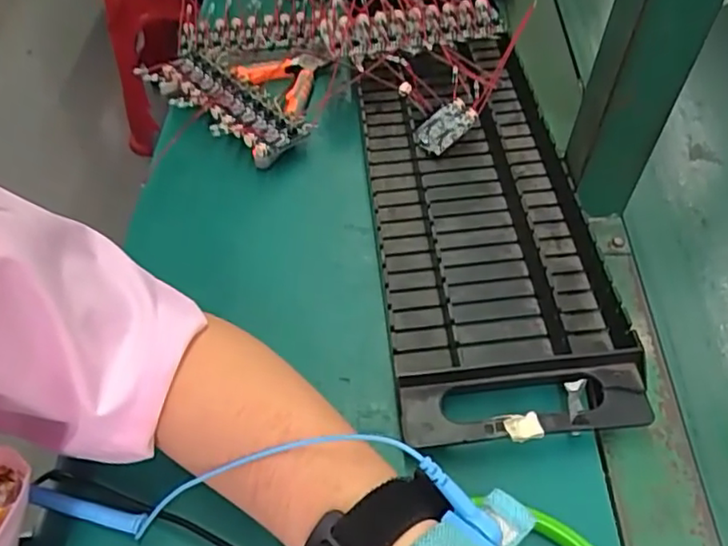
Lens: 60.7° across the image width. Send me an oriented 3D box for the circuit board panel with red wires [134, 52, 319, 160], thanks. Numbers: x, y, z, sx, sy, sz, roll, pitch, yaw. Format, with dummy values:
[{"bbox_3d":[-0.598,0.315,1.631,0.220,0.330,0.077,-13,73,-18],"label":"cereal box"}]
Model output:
[{"bbox_3d":[-0.118,-0.142,0.528,0.163,0.030,0.065,37,64,27],"label":"circuit board panel with red wires"}]

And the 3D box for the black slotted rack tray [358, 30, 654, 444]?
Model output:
[{"bbox_3d":[0.078,-0.045,0.437,0.142,0.032,0.337,-5,53,0],"label":"black slotted rack tray"}]

